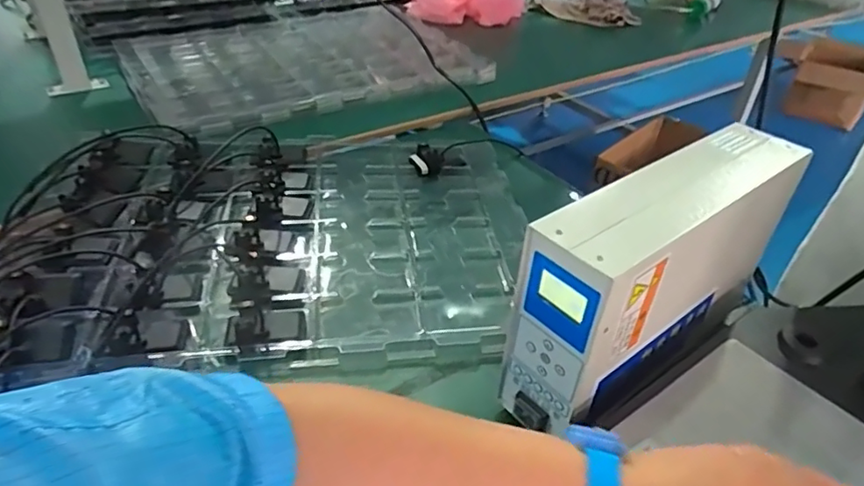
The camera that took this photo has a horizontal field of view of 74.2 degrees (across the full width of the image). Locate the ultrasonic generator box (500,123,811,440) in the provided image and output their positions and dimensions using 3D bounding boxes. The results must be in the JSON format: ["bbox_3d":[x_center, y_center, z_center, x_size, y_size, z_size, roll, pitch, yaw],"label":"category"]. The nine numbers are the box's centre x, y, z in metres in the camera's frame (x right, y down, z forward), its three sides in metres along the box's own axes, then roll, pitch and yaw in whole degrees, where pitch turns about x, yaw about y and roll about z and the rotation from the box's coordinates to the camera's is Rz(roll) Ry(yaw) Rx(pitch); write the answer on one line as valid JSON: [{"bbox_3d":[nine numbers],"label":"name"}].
[{"bbox_3d":[0.208,0.025,0.535,0.298,0.187,0.082,-24,44,-31],"label":"ultrasonic generator box"}]

